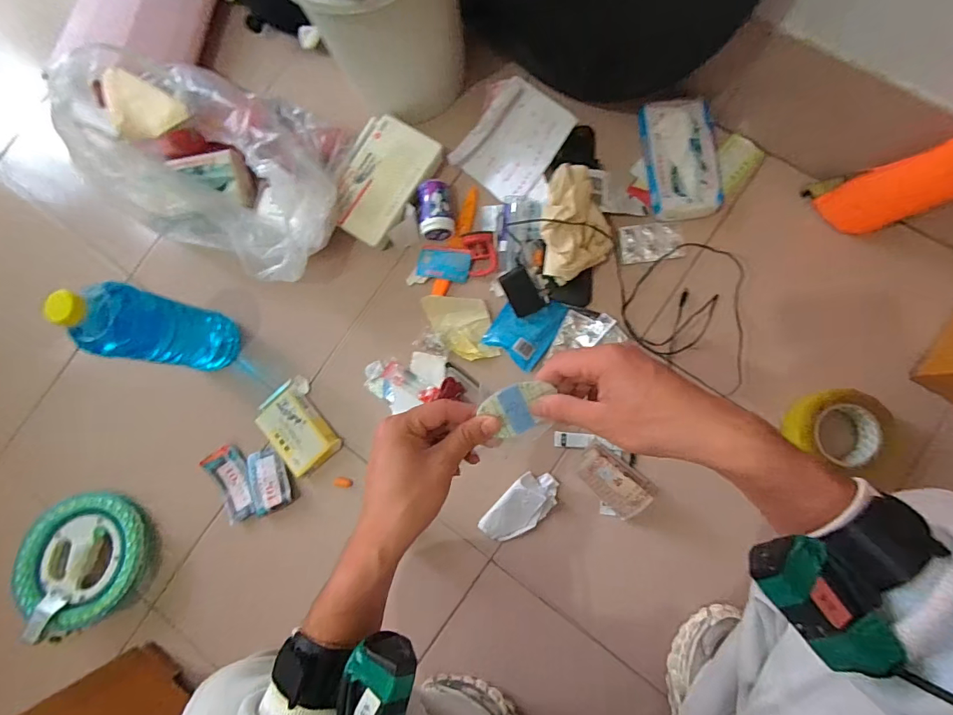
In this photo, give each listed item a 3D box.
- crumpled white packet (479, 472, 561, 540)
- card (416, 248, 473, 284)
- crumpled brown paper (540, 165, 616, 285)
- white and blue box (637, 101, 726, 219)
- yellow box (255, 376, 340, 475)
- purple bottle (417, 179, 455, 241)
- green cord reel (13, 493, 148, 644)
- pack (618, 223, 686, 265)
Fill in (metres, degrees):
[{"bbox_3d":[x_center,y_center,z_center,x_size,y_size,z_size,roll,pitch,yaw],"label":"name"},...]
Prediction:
[{"bbox_3d":[0.066,0.223,0.666,0.062,0.012,0.126,43,89,6],"label":"crumpled white packet"},{"bbox_3d":[-0.053,-0.149,0.729,0.085,0.005,0.045,12,97,11],"label":"card"},{"bbox_3d":[0.145,-0.190,0.664,0.101,0.094,0.152,-5,83,6],"label":"crumpled brown paper"},{"bbox_3d":[0.308,-0.298,0.682,0.102,0.046,0.180,-7,83,6],"label":"white and blue box"},{"bbox_3d":[-0.287,0.111,0.725,0.093,0.024,0.139,-39,81,2],"label":"yellow box"},{"bbox_3d":[-0.065,-0.234,0.722,0.054,0.044,0.090,-6,83,6],"label":"purple bottle"},{"bbox_3d":[-0.619,0.315,0.707,0.178,0.064,0.196,-21,81,4],"label":"green cord reel"},{"bbox_3d":[0.270,-0.177,0.697,0.095,0.009,0.058,-3,83,7],"label":"pack"}]

